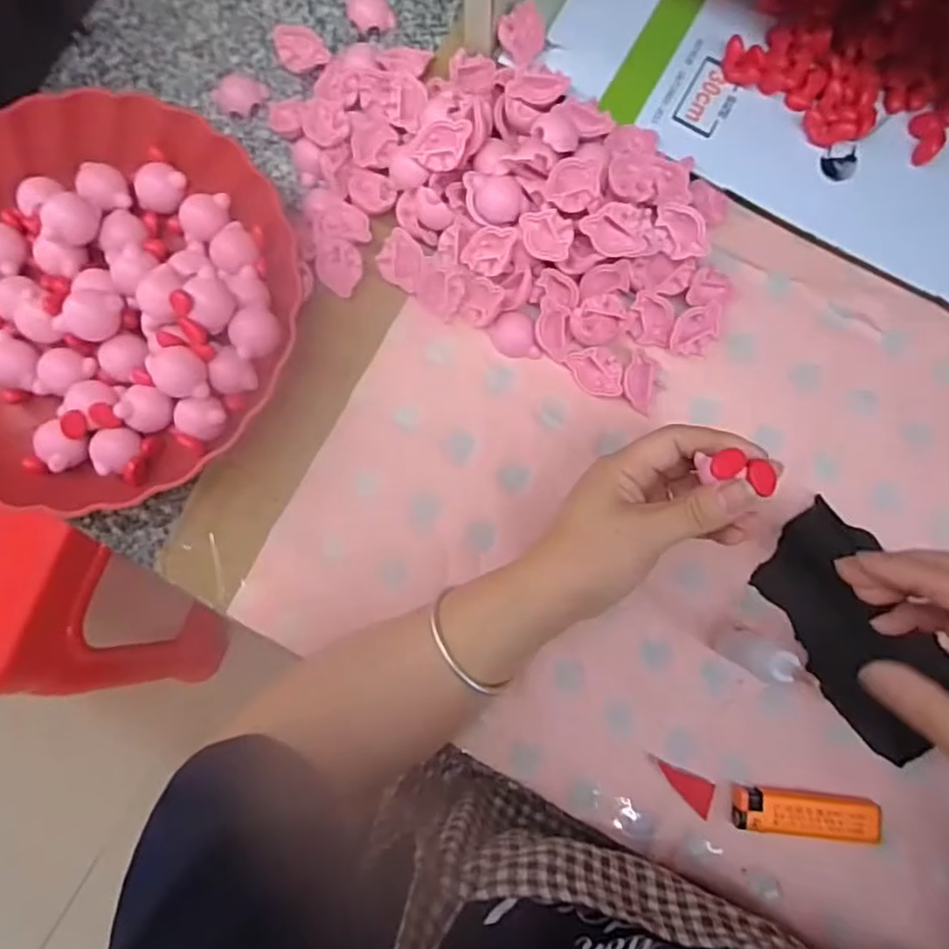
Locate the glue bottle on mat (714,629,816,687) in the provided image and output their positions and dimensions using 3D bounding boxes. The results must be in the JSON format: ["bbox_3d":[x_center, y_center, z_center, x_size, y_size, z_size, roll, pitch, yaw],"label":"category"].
[{"bbox_3d":[0.150,0.095,0.348,0.016,0.086,0.021,31,86,3],"label":"glue bottle on mat"}]

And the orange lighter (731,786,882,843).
[{"bbox_3d":[0.188,0.193,0.379,0.079,0.012,0.022,6,86,1],"label":"orange lighter"}]

